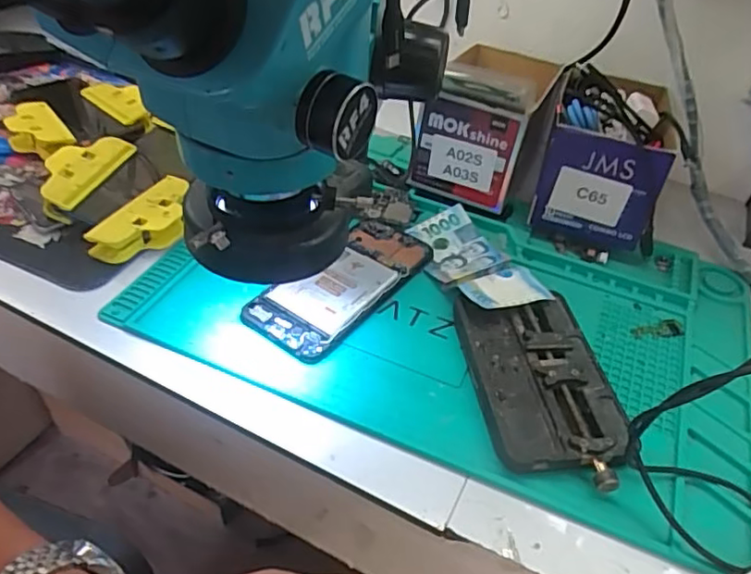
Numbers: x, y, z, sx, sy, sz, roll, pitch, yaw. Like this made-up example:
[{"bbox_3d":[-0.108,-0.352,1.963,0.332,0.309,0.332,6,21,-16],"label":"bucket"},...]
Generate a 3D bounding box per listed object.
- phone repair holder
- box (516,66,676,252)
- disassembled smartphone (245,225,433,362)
[{"bbox_3d":[0.114,0.065,0.415,0.090,0.024,0.151,1,42,-6],"label":"phone repair holder"},{"bbox_3d":[0.212,-0.132,0.577,0.112,0.106,0.188,17,43,12],"label":"box"},{"bbox_3d":[-0.023,-0.006,0.478,0.071,0.009,0.163,28,46,23],"label":"disassembled smartphone"}]

